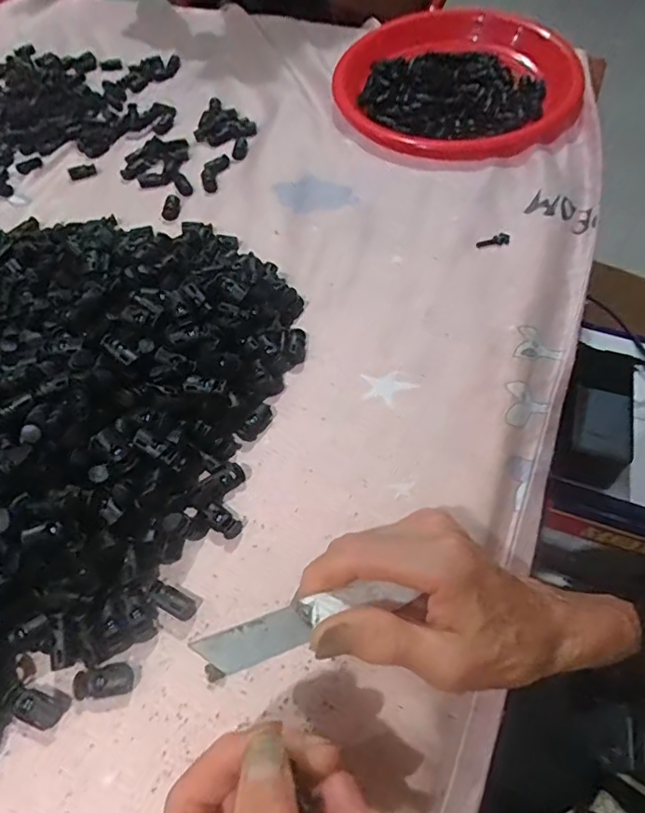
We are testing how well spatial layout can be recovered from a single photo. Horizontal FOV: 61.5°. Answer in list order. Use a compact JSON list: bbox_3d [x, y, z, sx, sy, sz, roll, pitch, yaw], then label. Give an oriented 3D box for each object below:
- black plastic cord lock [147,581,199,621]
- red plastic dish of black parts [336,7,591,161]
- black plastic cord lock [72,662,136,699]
[{"bbox_3d":[-0.082,0.105,0.295,0.027,0.009,0.013,24,57,19],"label":"black plastic cord lock"},{"bbox_3d":[0.159,-0.372,0.612,0.237,0.067,0.275,26,58,20],"label":"red plastic dish of black parts"},{"bbox_3d":[-0.111,0.139,0.274,0.029,0.007,0.015,-8,53,-5],"label":"black plastic cord lock"}]

